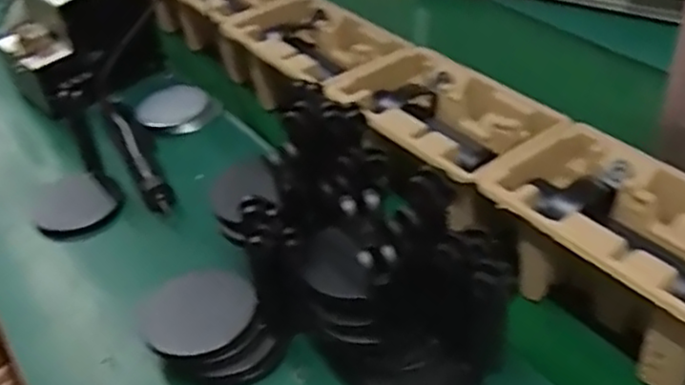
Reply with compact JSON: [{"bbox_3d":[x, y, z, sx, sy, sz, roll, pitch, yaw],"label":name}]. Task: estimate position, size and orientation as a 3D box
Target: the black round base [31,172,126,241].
[{"bbox_3d":[-0.307,0.010,0.794,0.095,0.016,0.104,-1,38,1],"label":"black round base"}]

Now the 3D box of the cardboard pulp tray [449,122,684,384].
[{"bbox_3d":[0.244,0.049,0.604,0.147,0.098,0.226,-29,45,-30],"label":"cardboard pulp tray"}]

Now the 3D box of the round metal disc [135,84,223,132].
[{"bbox_3d":[-0.221,-0.112,0.916,0.105,0.021,0.105,-1,38,1],"label":"round metal disc"}]

